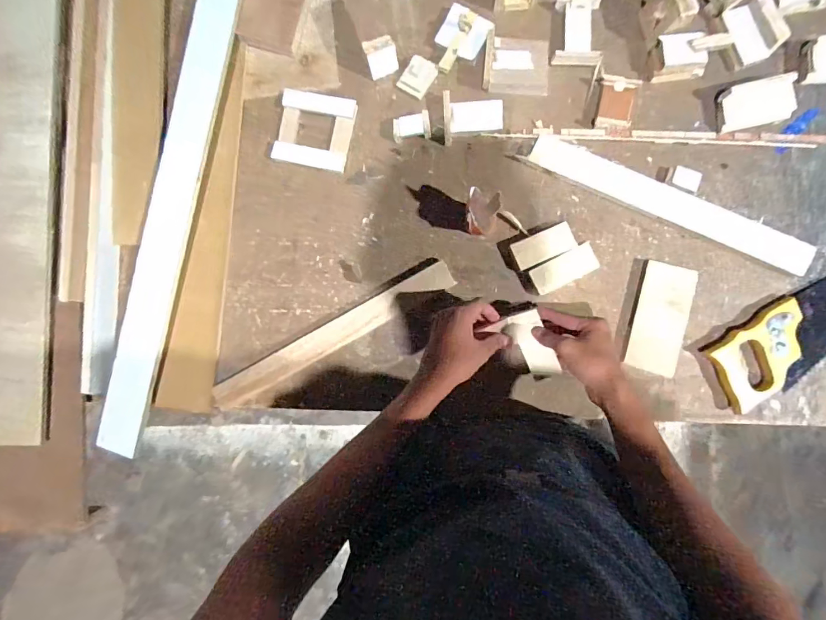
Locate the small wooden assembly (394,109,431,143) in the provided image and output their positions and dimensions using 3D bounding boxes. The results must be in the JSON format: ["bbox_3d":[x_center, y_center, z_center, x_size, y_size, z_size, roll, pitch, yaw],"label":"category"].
[{"bbox_3d":[-0.002,-0.277,0.635,0.056,0.024,0.034,-10,86,5],"label":"small wooden assembly"}]

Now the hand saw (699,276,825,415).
[{"bbox_3d":[0.578,-0.003,0.566,0.377,0.023,0.100,-34,84,3],"label":"hand saw"}]

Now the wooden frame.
[{"bbox_3d":[-0.151,-0.278,0.646,0.113,0.016,0.112,12,88,6],"label":"wooden frame"}]

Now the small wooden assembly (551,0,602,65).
[{"bbox_3d":[0.241,-0.408,0.611,0.065,0.016,0.098,5,87,6],"label":"small wooden assembly"}]

